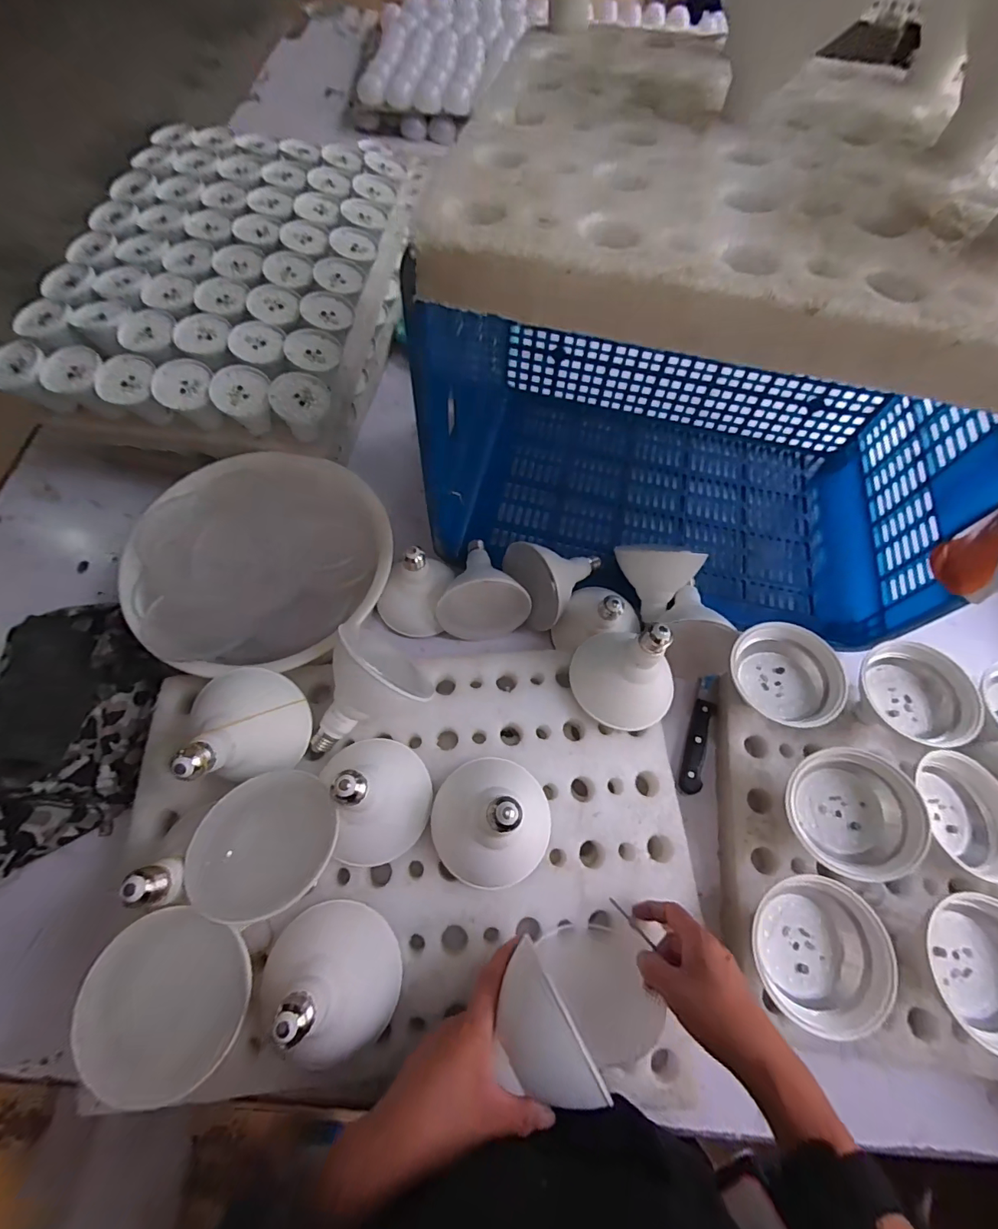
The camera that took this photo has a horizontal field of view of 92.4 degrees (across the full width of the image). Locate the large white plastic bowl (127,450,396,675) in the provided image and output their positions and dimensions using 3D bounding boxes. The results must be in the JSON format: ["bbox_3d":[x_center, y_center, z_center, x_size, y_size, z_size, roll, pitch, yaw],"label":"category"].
[{"bbox_3d":[-0.269,-0.054,0.541,0.281,0.086,0.248,-1,67,-3],"label":"large white plastic bowl"}]

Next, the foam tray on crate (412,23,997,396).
[{"bbox_3d":[0.249,-0.273,0.293,0.520,0.025,0.349,12,67,3],"label":"foam tray on crate"}]

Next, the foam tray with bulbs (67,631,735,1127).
[{"bbox_3d":[-0.073,0.197,0.438,0.527,0.151,0.384,4,66,-1],"label":"foam tray with bulbs"}]

